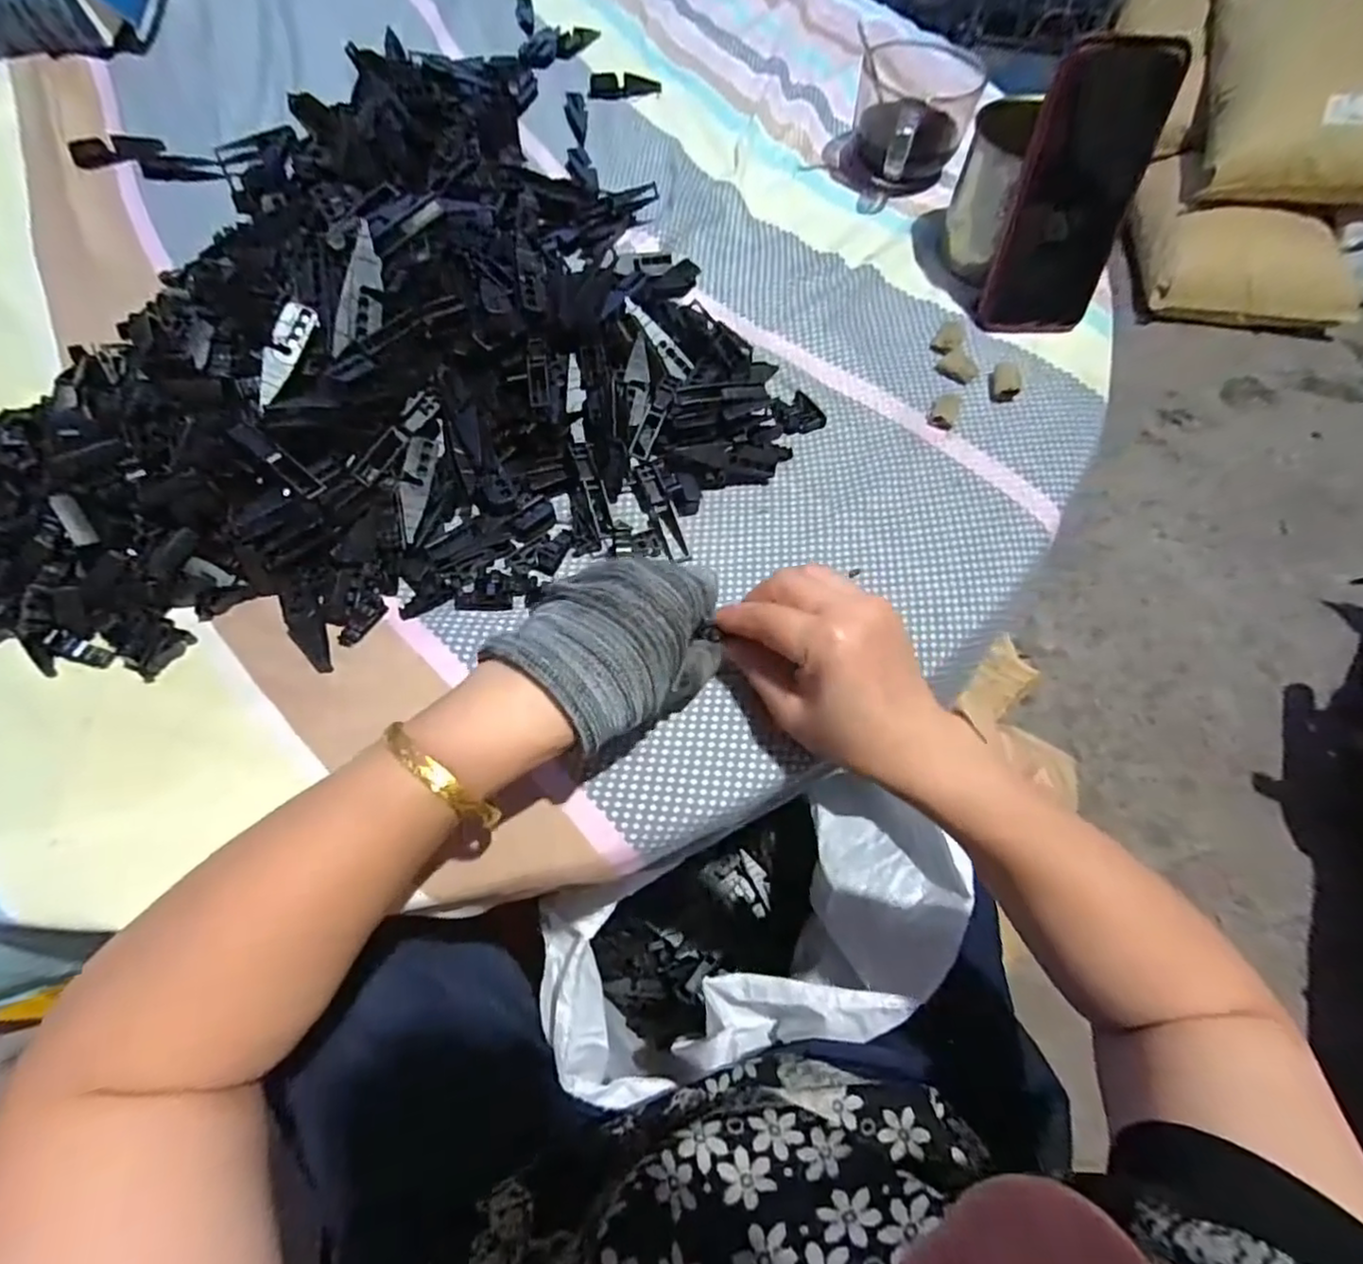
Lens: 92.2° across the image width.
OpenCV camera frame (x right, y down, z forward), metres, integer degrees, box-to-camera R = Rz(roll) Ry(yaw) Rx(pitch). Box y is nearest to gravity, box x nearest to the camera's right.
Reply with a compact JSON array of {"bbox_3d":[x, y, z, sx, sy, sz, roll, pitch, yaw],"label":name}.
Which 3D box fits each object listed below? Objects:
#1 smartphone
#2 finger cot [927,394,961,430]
[{"bbox_3d":[0.255,-0.278,0.424,0.073,0.159,0.016,3,50,3],"label":"smartphone"},{"bbox_3d":[0.172,-0.145,0.430,0.017,0.007,0.027,24,65,10],"label":"finger cot"}]

